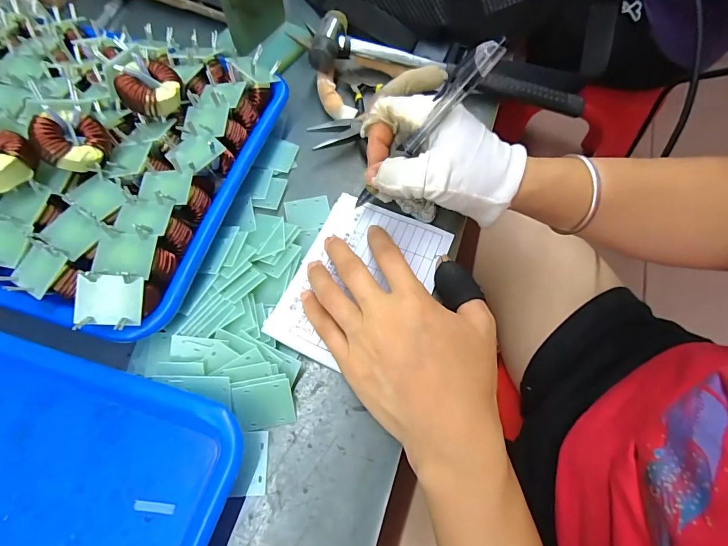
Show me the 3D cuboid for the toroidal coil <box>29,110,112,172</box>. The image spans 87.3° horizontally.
[{"bbox_3d":[-0.193,-0.086,0.252,0.040,0.019,0.036,-2,79,-44],"label":"toroidal coil"}]

